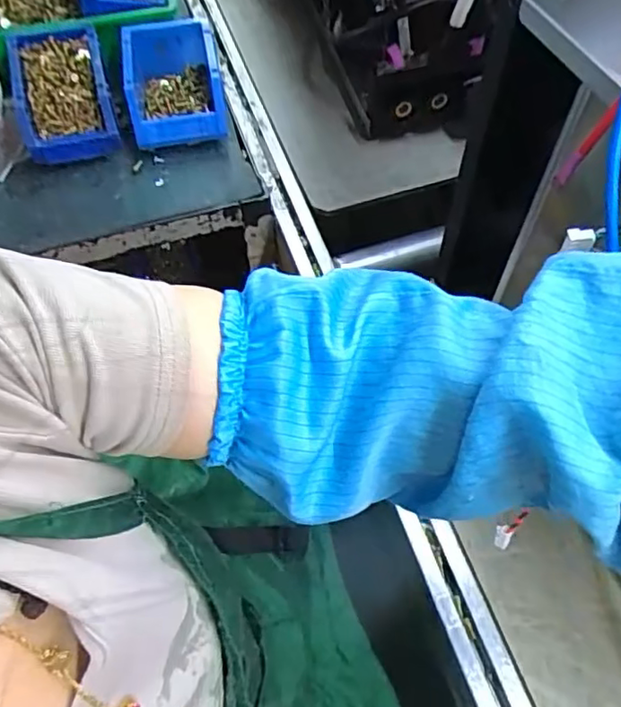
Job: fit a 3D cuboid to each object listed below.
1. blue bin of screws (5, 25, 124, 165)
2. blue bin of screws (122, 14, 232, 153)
[{"bbox_3d":[-0.288,-0.306,0.710,0.106,0.058,0.158,-15,62,-7],"label":"blue bin of screws"},{"bbox_3d":[-0.164,-0.326,0.729,0.109,0.063,0.157,-10,61,-5],"label":"blue bin of screws"}]

